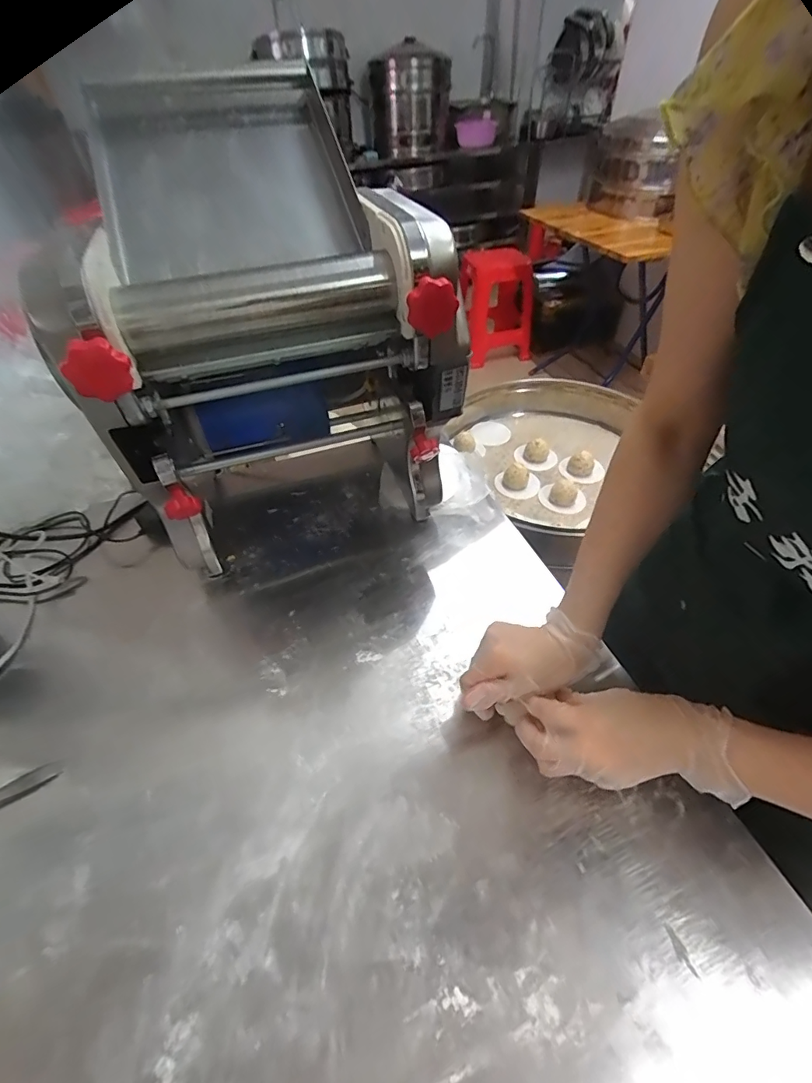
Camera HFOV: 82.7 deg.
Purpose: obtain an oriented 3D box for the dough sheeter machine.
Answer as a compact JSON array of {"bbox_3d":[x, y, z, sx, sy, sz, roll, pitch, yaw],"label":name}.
[{"bbox_3d":[-0.156,-0.201,0.594,0.361,0.406,0.382,-16,48,-12],"label":"dough sheeter machine"}]

